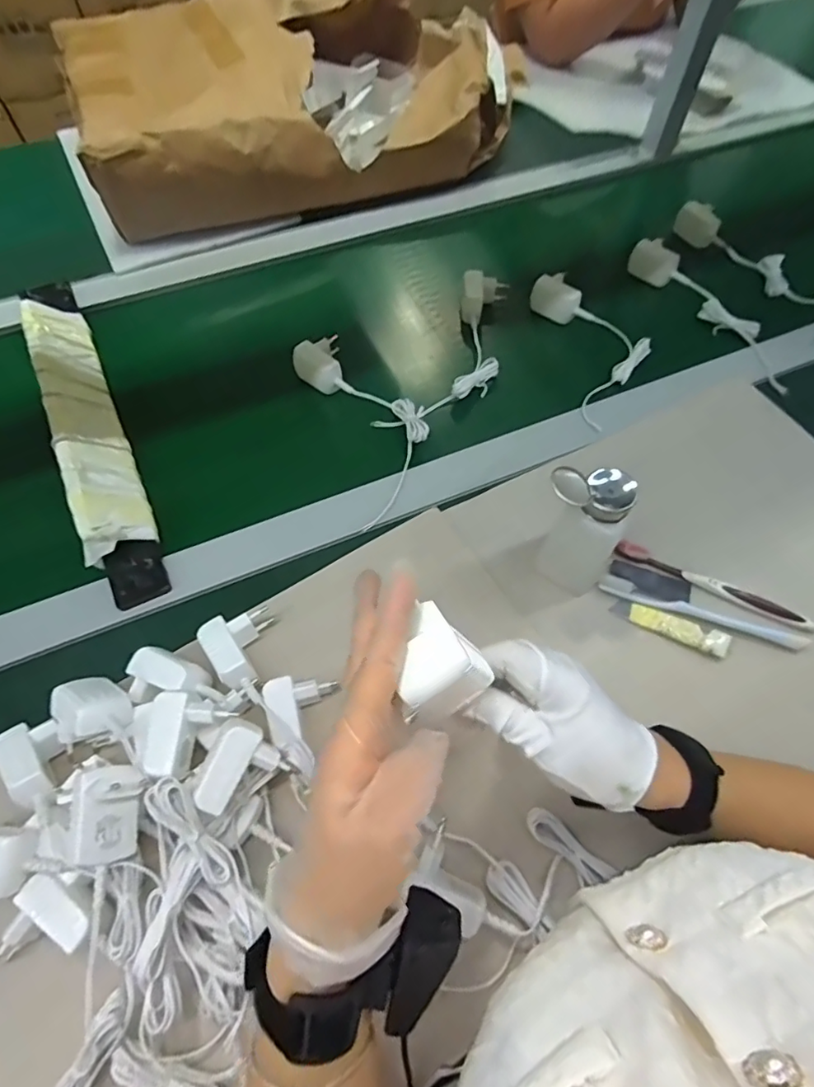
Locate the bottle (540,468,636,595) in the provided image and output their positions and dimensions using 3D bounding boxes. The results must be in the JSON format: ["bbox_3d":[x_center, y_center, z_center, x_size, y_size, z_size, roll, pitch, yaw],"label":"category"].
[{"bbox_3d":[0.151,-0.015,0.462,0.062,0.141,0.065,0,62,1],"label":"bottle"}]

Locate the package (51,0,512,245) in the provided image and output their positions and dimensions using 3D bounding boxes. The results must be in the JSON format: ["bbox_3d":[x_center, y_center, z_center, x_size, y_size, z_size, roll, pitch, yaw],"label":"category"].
[{"bbox_3d":[-0.151,-0.656,0.800,0.650,0.166,0.383,-27,65,-13],"label":"package"}]

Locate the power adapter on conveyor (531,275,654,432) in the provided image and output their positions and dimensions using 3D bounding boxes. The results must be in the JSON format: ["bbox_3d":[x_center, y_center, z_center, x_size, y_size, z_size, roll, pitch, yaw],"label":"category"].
[{"bbox_3d":[0.234,-0.244,0.654,0.111,0.034,0.228,-10,62,-4],"label":"power adapter on conveyor"}]

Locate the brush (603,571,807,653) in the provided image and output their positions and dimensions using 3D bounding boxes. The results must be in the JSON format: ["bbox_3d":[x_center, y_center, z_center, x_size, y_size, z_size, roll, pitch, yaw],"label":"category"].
[{"bbox_3d":[0.267,0.064,0.498,0.179,0.010,0.017,19,64,11],"label":"brush"}]

